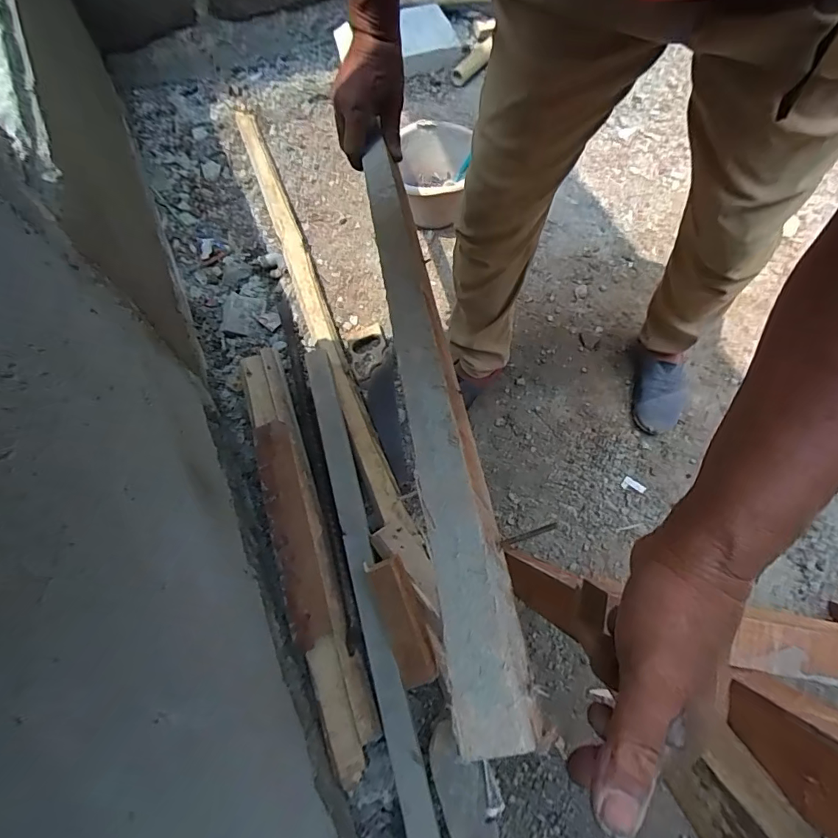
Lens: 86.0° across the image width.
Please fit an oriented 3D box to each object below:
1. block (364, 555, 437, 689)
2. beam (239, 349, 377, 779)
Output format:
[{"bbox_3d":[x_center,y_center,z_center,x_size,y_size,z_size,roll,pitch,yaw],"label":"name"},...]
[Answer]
[{"bbox_3d":[-0.028,0.340,0.763,0.069,0.045,0.200,-22,77,-7],"label":"block"},{"bbox_3d":[-0.230,0.215,0.854,0.096,0.058,0.826,-17,70,-9],"label":"beam"}]

